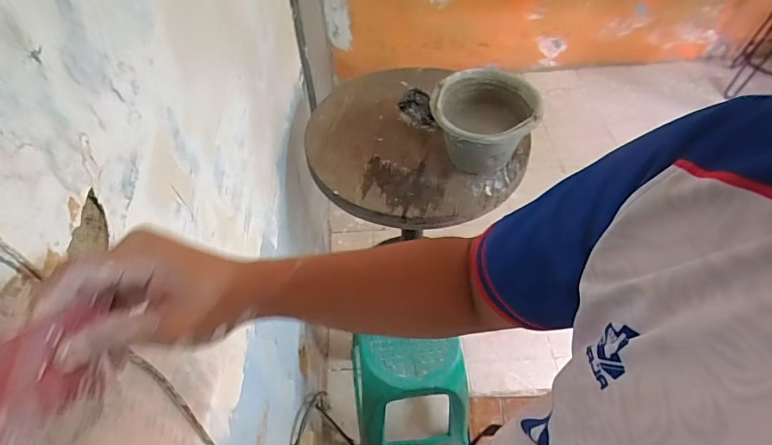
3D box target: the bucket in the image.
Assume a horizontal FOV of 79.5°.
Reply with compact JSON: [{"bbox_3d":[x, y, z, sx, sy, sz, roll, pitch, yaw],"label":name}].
[{"bbox_3d":[0.232,-0.234,1.132,0.240,0.173,0.268,6,52,7],"label":"bucket"}]

